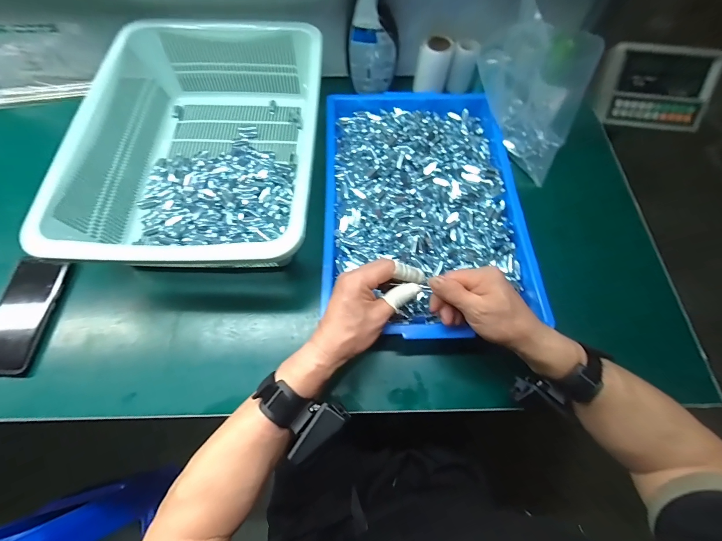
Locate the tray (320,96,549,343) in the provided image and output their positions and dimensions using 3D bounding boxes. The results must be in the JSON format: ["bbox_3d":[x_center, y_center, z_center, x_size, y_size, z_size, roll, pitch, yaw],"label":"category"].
[{"bbox_3d":[0.092,-0.116,0.495,0.291,0.059,0.441,-1,66,-1],"label":"tray"}]

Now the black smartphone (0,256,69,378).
[{"bbox_3d":[-0.467,0.060,0.442,0.077,0.008,0.164,-1,66,-1],"label":"black smartphone"}]

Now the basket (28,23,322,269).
[{"bbox_3d":[-0.223,-0.192,0.495,0.318,0.117,0.422,1,66,0],"label":"basket"}]

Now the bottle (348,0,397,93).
[{"bbox_3d":[0.022,-0.402,0.505,0.083,0.212,0.049,14,67,6],"label":"bottle"}]

